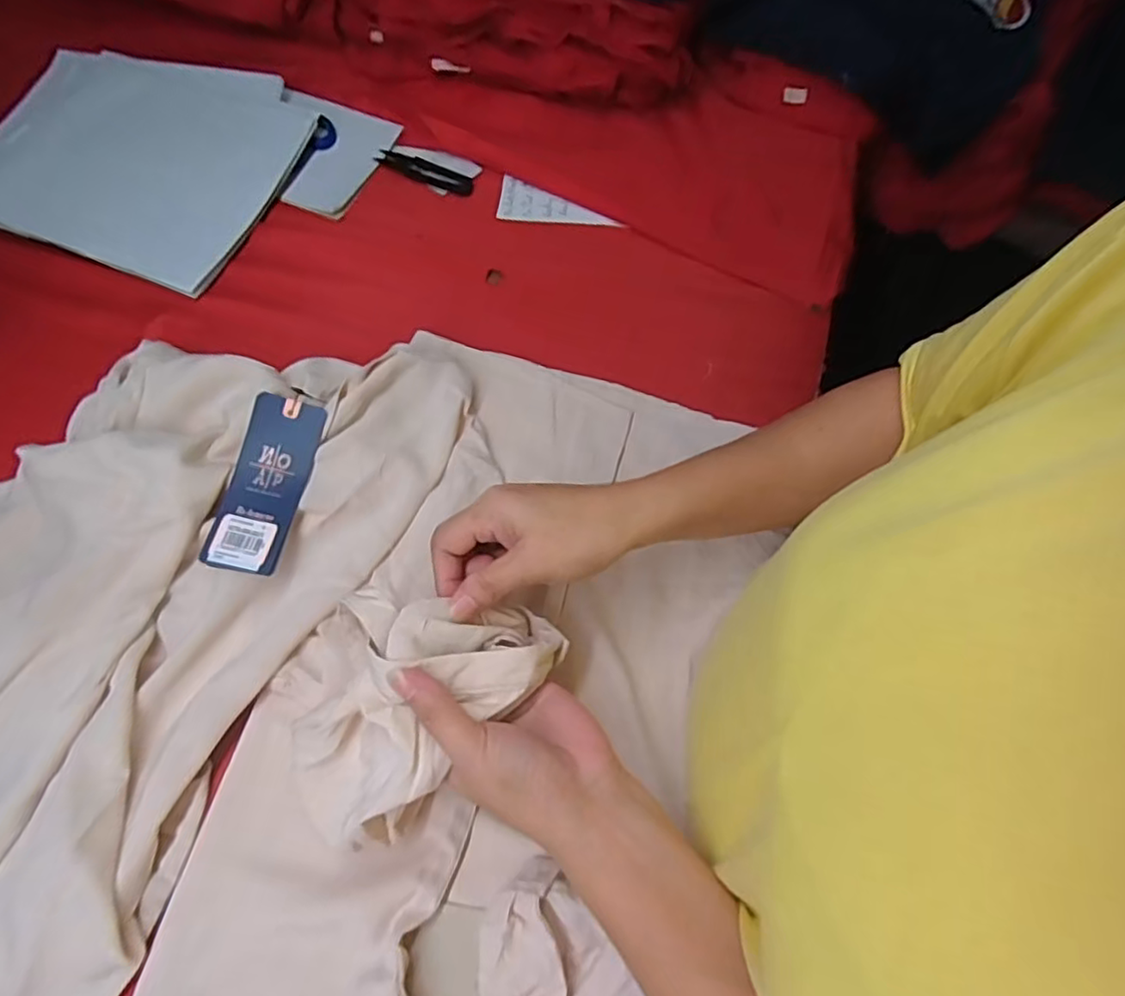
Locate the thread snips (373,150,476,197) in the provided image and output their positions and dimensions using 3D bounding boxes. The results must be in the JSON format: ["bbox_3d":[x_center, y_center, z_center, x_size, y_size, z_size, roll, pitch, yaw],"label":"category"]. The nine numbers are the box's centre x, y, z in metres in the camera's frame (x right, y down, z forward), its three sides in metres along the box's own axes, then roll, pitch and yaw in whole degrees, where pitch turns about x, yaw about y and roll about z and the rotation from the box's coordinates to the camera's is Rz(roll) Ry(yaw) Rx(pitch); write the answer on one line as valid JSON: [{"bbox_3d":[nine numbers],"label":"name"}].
[{"bbox_3d":[-0.129,-0.310,0.597,0.098,0.006,0.027,22,67,8],"label":"thread snips"}]

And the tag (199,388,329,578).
[{"bbox_3d":[-0.196,-0.010,0.417,0.046,0.011,0.118,15,72,-8],"label":"tag"}]

